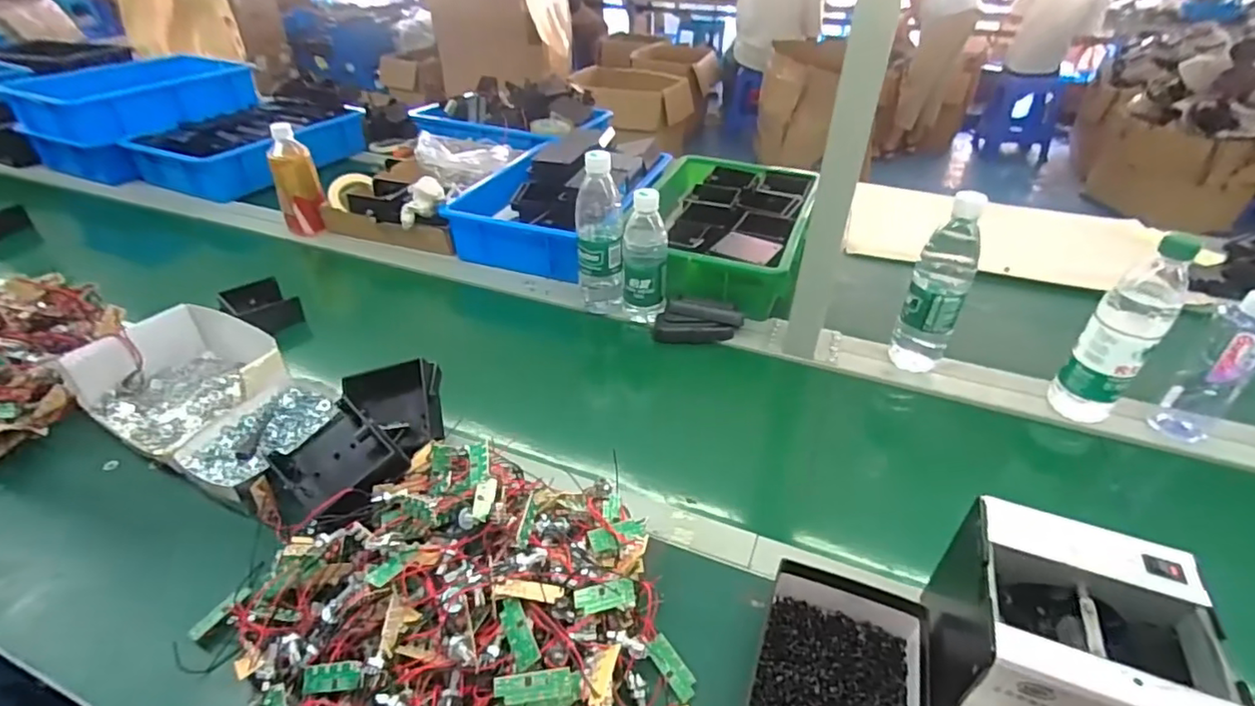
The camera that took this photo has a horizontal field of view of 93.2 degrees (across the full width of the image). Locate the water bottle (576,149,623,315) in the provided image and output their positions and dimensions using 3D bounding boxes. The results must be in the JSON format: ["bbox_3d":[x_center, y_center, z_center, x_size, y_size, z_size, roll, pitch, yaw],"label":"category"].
[{"bbox_3d":[-0.037,-0.162,0.821,0.062,0.222,0.057,-1,37,-3],"label":"water bottle"}]

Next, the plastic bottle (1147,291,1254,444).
[{"bbox_3d":[0.639,0.015,0.643,0.053,0.165,0.059,-28,46,-33],"label":"plastic bottle"}]

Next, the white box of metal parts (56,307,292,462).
[{"bbox_3d":[-0.508,0.025,0.685,0.216,0.067,0.173,23,42,26],"label":"white box of metal parts"}]

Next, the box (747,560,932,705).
[{"bbox_3d":[0.151,0.244,0.431,0.117,0.052,0.173,14,39,17],"label":"box"}]

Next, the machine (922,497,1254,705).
[{"bbox_3d":[0.266,0.212,0.363,0.125,0.117,0.187,15,39,17],"label":"machine"}]

